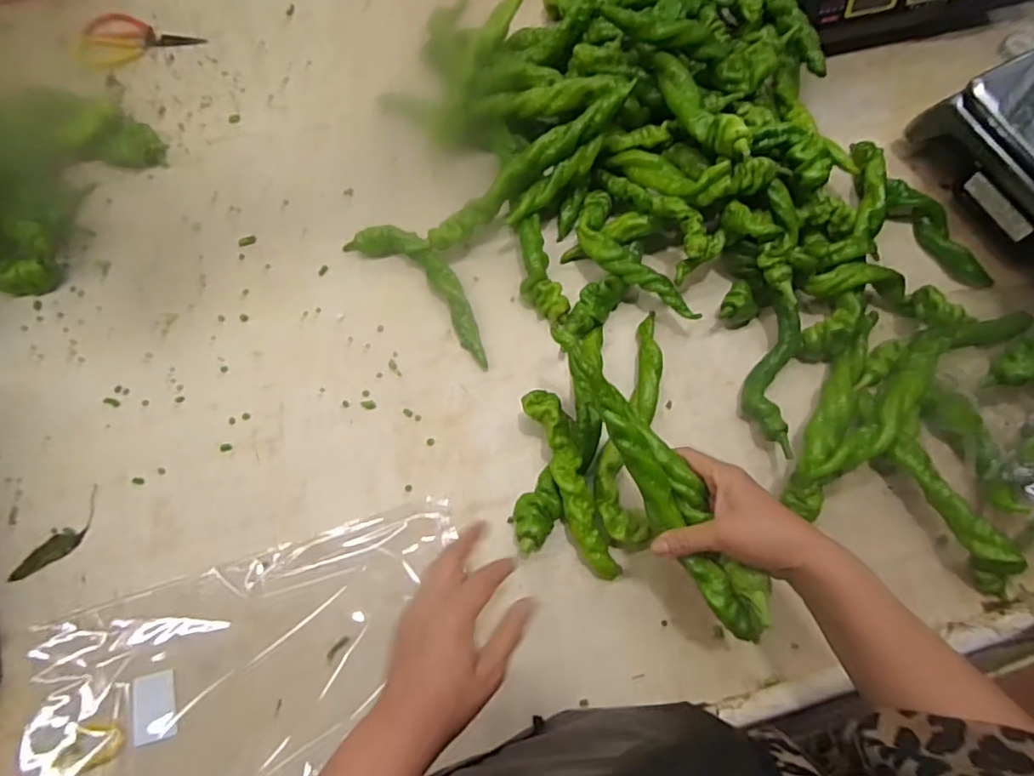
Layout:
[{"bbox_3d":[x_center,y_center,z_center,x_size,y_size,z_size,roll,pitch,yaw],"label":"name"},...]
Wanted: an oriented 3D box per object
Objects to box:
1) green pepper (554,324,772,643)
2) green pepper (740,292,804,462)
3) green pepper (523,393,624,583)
[{"bbox_3d":[0.122,0.072,0.464,0.053,0.050,0.284,-31,85,-8],"label":"green pepper"},{"bbox_3d":[0.273,-0.015,0.613,0.047,0.052,0.177,13,74,5],"label":"green pepper"},{"bbox_3d":[0.054,0.098,0.577,0.039,0.064,0.196,-19,74,-4],"label":"green pepper"}]

